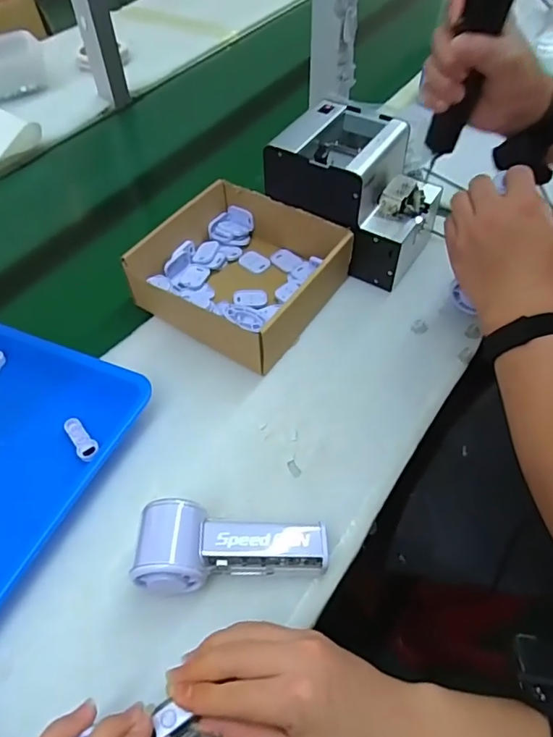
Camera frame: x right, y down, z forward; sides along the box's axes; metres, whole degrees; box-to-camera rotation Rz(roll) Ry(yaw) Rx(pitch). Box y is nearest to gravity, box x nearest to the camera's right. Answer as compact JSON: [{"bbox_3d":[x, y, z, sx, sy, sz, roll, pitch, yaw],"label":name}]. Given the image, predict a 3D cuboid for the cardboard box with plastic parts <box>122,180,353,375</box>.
[{"bbox_3d":[-0.041,-0.116,0.592,0.195,0.067,0.183,29,58,20],"label":"cardboard box with plastic parts"}]

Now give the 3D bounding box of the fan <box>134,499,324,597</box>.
[{"bbox_3d":[-0.035,0.149,0.415,0.152,0.045,0.069,0,53,0],"label":"fan"}]

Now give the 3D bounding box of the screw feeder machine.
[{"bbox_3d":[0.102,-0.217,0.624,0.180,0.138,0.142,27,58,19],"label":"screw feeder machine"}]

